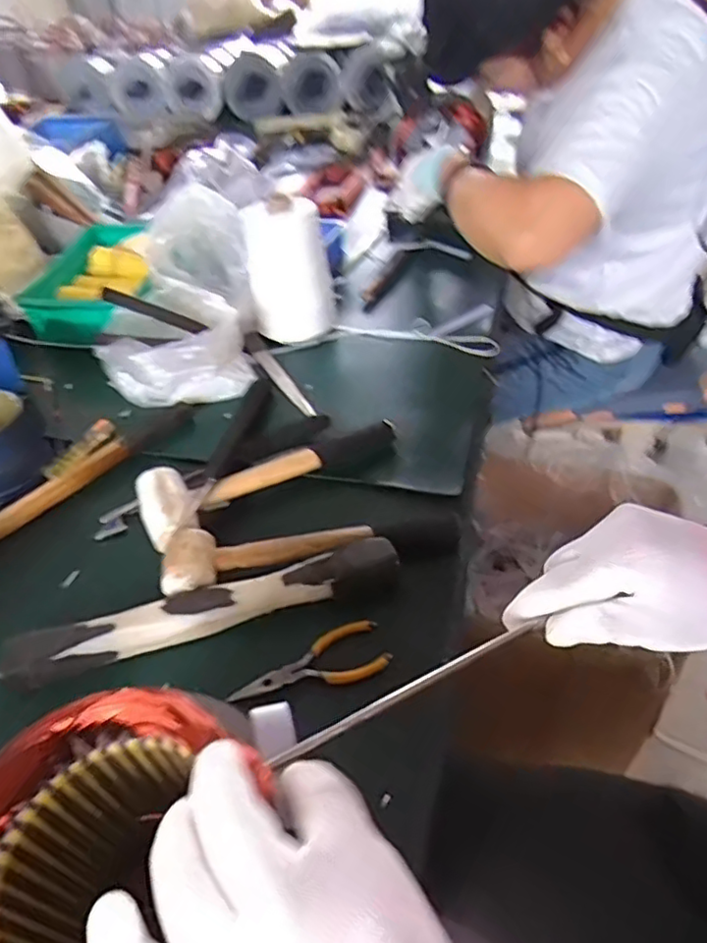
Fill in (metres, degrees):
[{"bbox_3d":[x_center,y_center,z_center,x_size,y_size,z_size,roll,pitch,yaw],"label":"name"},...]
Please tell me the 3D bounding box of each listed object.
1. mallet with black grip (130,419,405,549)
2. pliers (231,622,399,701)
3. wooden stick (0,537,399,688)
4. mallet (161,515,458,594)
[{"bbox_3d":[-0.085,-0.001,0.625,0.270,0.043,0.083,-25,47,-19],"label":"mallet with black grip"},{"bbox_3d":[-0.035,0.147,0.483,0.120,0.006,0.045,-14,45,-8],"label":"pliers"},{"bbox_3d":[-0.117,0.110,0.508,0.309,0.027,0.036,-15,45,-9],"label":"wooden stick"},{"bbox_3d":[-0.076,0.065,0.548,0.177,0.037,0.053,-14,45,-8],"label":"mallet"}]

